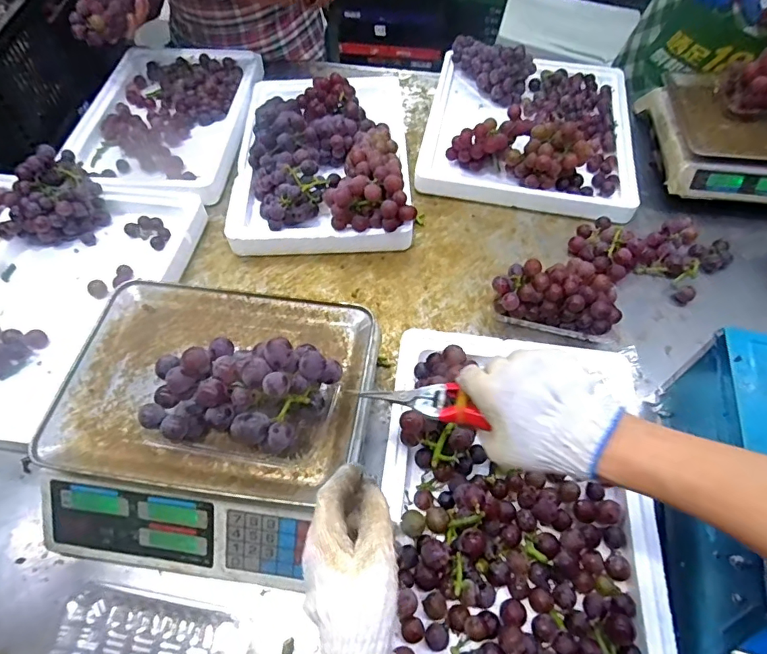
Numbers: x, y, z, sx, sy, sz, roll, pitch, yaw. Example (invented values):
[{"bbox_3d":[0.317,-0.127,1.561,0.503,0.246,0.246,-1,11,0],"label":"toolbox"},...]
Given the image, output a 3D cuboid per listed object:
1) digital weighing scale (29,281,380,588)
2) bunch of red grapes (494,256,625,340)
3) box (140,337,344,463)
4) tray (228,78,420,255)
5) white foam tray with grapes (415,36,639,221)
[{"bbox_3d":[-0.189,0.115,0.565,0.327,0.122,0.302,7,56,5],"label":"digital weighing scale"},{"bbox_3d":[0.249,-0.052,0.700,0.180,0.081,0.115,10,57,7],"label":"bunch of red grapes"},{"bbox_3d":[-0.140,0.066,0.482,0.178,0.103,0.107,5,56,4],"label":"box"},{"bbox_3d":[-0.108,-0.334,0.857,0.299,0.115,0.446,-2,56,-1],"label":"tray"},{"bbox_3d":[0.282,-0.405,0.918,0.381,0.089,0.435,11,57,8],"label":"white foam tray with grapes"}]

